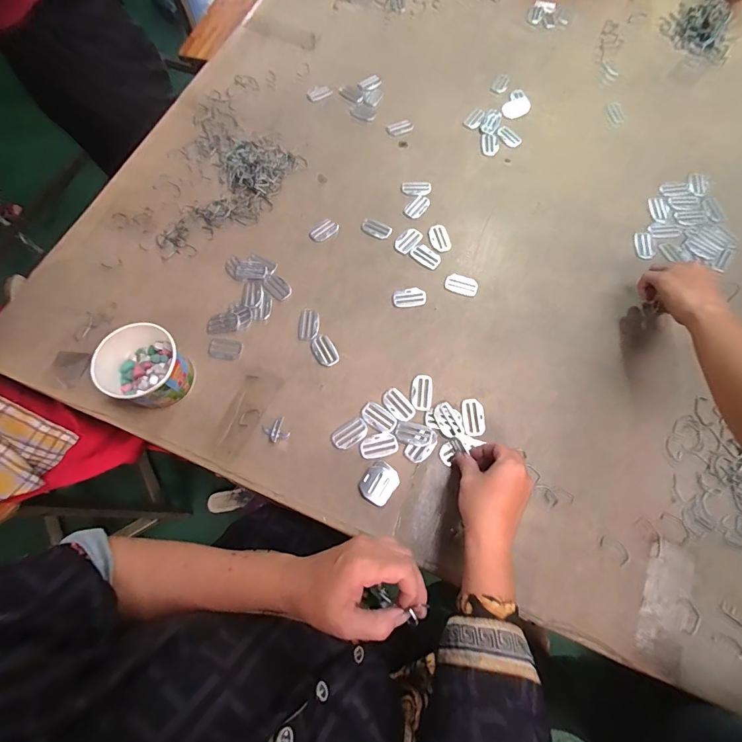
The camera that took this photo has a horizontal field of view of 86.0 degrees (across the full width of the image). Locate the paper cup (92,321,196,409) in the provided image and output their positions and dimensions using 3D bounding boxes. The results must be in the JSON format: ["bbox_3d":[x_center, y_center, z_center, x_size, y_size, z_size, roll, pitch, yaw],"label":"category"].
[{"bbox_3d":[-0.266,-0.002,0.483,0.089,0.073,0.090,0,69,1],"label":"paper cup"}]

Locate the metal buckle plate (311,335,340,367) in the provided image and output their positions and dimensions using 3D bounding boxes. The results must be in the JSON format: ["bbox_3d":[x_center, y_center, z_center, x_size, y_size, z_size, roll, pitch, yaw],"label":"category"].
[{"bbox_3d":[-0.061,-0.027,0.530,0.028,0.005,0.045,-30,72,-10],"label":"metal buckle plate"}]

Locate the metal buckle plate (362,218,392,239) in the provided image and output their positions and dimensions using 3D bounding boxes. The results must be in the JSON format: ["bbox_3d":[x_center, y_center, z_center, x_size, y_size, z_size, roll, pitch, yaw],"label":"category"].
[{"bbox_3d":[0.008,-0.214,0.596,0.045,0.004,0.028,31,73,12],"label":"metal buckle plate"}]

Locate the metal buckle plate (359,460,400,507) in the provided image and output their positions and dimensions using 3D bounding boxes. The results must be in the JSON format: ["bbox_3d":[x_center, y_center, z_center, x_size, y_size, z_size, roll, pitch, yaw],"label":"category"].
[{"bbox_3d":[0.010,0.132,0.467,0.038,0.004,0.046,34,73,13],"label":"metal buckle plate"}]

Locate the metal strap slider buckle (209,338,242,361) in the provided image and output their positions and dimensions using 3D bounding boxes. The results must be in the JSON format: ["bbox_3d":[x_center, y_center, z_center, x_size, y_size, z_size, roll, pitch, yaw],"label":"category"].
[{"bbox_3d":[-0.194,-0.029,0.531,0.044,0.004,0.027,11,70,5],"label":"metal strap slider buckle"}]

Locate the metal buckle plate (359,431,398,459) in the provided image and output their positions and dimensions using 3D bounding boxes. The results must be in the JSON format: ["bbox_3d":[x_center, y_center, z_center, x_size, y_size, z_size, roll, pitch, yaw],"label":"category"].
[{"bbox_3d":[0.009,0.091,0.482,0.045,0.004,0.029,-15,70,-5],"label":"metal buckle plate"}]

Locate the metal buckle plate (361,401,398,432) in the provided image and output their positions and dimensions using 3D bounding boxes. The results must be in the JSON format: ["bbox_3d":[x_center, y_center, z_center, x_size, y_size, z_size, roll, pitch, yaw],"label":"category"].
[{"bbox_3d":[0.010,0.058,0.496,0.045,0.004,0.027,35,74,13],"label":"metal buckle plate"}]

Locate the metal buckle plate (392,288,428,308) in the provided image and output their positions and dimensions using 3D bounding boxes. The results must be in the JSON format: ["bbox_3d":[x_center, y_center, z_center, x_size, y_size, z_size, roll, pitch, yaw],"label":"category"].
[{"bbox_3d":[0.054,-0.102,0.553,0.047,0.004,0.029,-11,69,-3],"label":"metal buckle plate"}]

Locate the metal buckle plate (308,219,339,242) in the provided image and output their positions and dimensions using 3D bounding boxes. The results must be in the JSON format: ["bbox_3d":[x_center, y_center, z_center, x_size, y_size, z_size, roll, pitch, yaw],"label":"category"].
[{"bbox_3d":[-0.070,-0.209,0.594,0.043,0.004,0.028,-42,74,-14],"label":"metal buckle plate"}]

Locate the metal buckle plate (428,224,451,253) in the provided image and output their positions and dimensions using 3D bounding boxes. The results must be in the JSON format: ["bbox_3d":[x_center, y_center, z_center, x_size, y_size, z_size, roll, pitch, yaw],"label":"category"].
[{"bbox_3d":[0.102,-0.198,0.589,0.030,0.004,0.050,-16,70,-5],"label":"metal buckle plate"}]

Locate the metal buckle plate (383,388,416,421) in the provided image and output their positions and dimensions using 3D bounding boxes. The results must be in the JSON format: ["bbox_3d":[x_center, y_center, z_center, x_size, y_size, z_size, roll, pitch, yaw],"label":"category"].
[{"bbox_3d":[0.035,0.043,0.502,0.026,0.004,0.045,-40,74,-13],"label":"metal buckle plate"}]

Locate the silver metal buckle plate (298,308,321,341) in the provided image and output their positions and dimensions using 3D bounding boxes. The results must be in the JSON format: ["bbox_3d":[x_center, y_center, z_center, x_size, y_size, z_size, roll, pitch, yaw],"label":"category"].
[{"bbox_3d":[-0.085,-0.064,0.545,0.028,0.004,0.050,3,69,2],"label":"silver metal buckle plate"}]

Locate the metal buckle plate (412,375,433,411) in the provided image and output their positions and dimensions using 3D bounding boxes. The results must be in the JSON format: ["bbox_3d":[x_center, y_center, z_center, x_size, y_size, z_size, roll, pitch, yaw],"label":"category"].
[{"bbox_3d":[0.065,0.026,0.505,0.026,0.004,0.046,7,69,3],"label":"metal buckle plate"}]

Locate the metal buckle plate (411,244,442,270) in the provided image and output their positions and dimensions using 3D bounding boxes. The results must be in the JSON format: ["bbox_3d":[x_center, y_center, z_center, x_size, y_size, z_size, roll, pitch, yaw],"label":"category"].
[{"bbox_3d":[0.080,-0.166,0.576,0.044,0.004,0.027,40,75,14],"label":"metal buckle plate"}]

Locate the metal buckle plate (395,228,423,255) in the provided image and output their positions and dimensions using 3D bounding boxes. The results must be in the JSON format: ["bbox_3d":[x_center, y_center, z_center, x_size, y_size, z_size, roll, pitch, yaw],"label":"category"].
[{"bbox_3d":[0.055,-0.194,0.587,0.028,0.004,0.047,37,74,14],"label":"metal buckle plate"}]

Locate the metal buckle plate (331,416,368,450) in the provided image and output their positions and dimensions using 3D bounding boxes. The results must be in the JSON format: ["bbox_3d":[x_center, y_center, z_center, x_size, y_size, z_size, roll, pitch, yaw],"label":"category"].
[{"bbox_3d":[-0.026,0.077,0.491,0.045,0.004,0.030,-34,72,-11],"label":"metal buckle plate"}]

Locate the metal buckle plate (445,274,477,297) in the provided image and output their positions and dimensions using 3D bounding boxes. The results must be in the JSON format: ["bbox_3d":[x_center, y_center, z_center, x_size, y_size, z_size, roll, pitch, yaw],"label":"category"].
[{"bbox_3d":[0.128,-0.122,0.559,0.044,0.004,0.028,21,71,8],"label":"metal buckle plate"}]

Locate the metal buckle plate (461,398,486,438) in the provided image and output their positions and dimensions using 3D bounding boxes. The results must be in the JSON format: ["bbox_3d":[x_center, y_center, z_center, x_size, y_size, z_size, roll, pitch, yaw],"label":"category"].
[{"bbox_3d":[0.128,0.057,0.492,0.027,0.004,0.047,-1,69,1],"label":"metal buckle plate"}]

